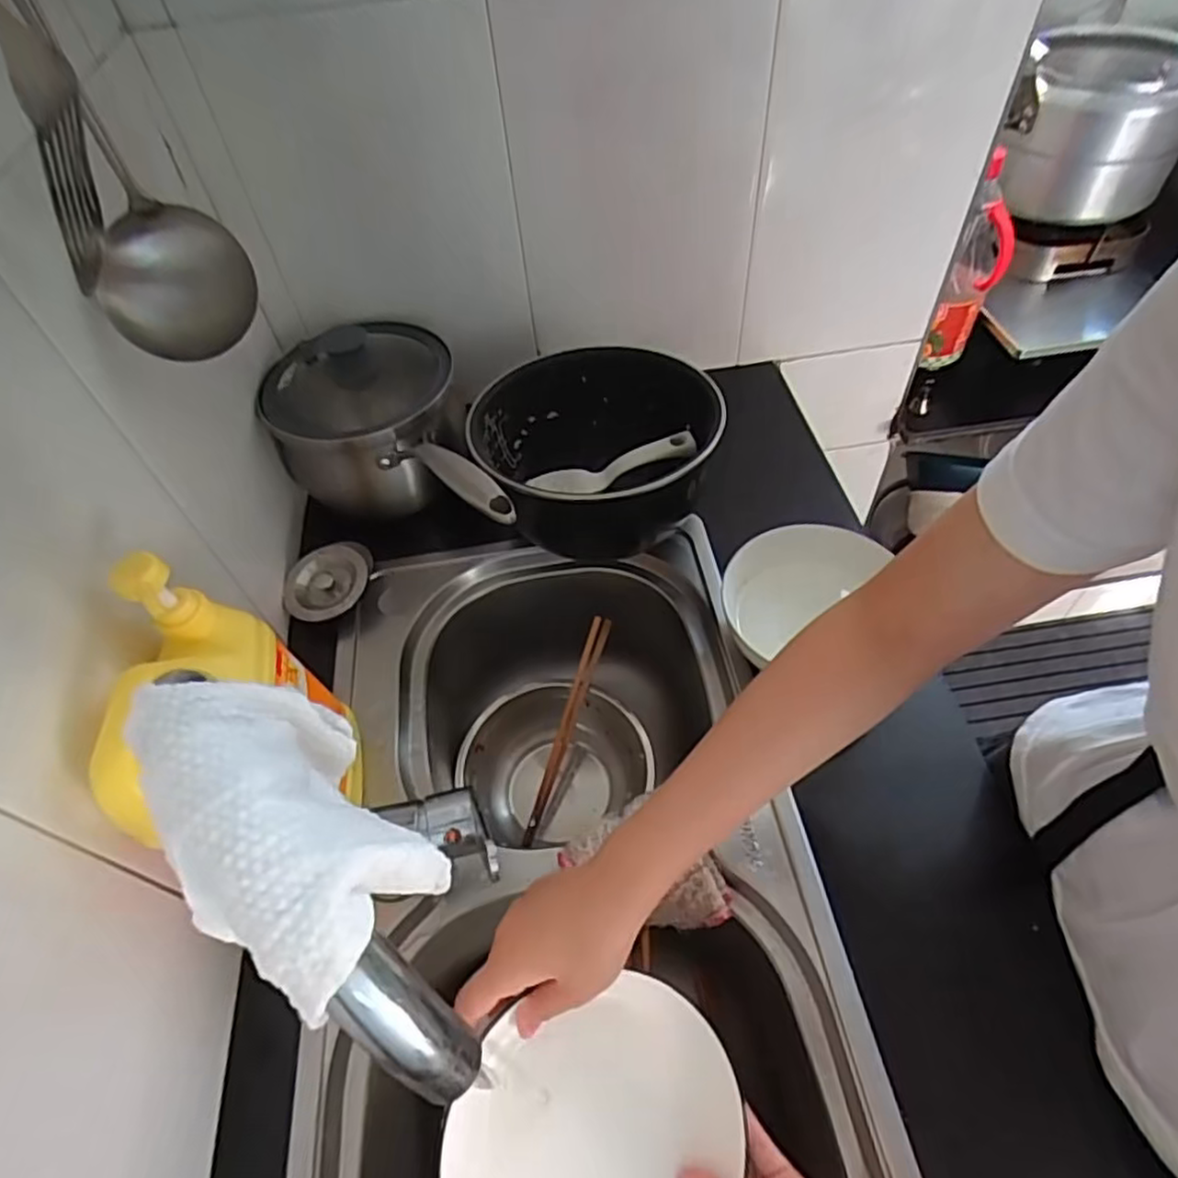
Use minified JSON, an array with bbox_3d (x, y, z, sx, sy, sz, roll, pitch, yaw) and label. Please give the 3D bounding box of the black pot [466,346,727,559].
[{"bbox_3d":[0.006,-0.128,0.683,0.223,0.115,0.213,-2,52,3],"label":"black pot"}]

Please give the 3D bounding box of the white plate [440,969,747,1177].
[{"bbox_3d":[0.006,0.318,0.391,0.166,0.021,0.154,3,67,-8],"label":"white plate"}]

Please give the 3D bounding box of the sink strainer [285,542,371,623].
[{"bbox_3d":[-0.248,-0.009,0.668,0.067,0.026,0.085,6,53,9],"label":"sink strainer"}]

